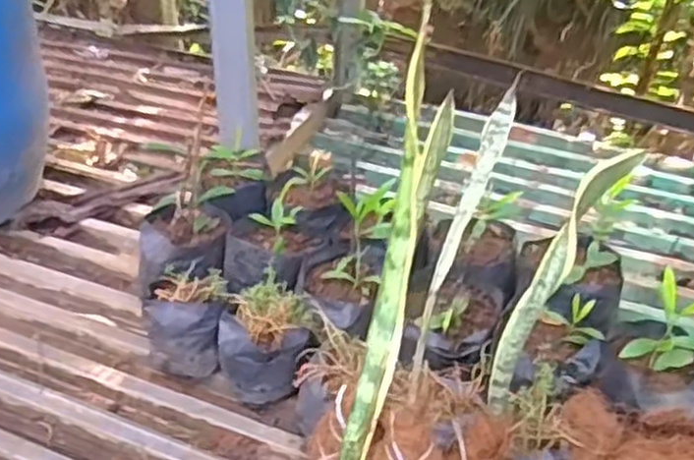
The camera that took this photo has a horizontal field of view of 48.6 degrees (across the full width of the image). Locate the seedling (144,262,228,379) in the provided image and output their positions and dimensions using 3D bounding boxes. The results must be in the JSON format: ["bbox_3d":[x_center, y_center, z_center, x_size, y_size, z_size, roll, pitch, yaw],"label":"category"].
[{"bbox_3d":[-0.243,0.153,1.176,0.118,0.150,0.109,-1,38,-5],"label":"seedling"}]

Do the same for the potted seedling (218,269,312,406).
[{"bbox_3d":[-0.120,0.168,1.147,0.132,0.131,0.151,5,38,3],"label":"potted seedling"}]

